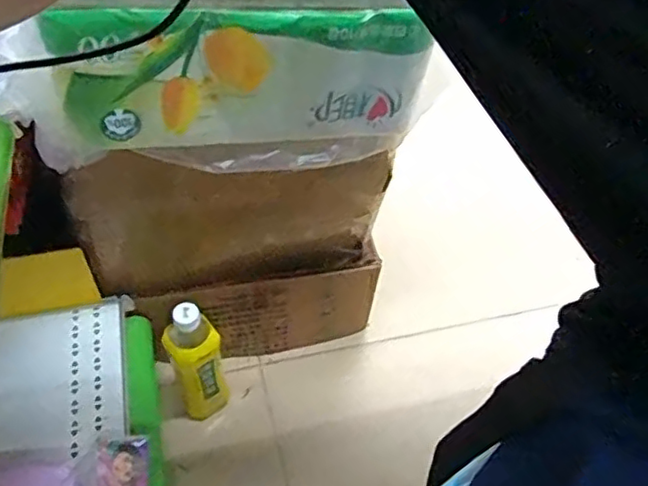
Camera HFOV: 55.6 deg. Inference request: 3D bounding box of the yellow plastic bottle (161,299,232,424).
[{"bbox_3d":[-0.163,0.149,0.786,0.064,0.218,0.071,-11,52,-13],"label":"yellow plastic bottle"}]

